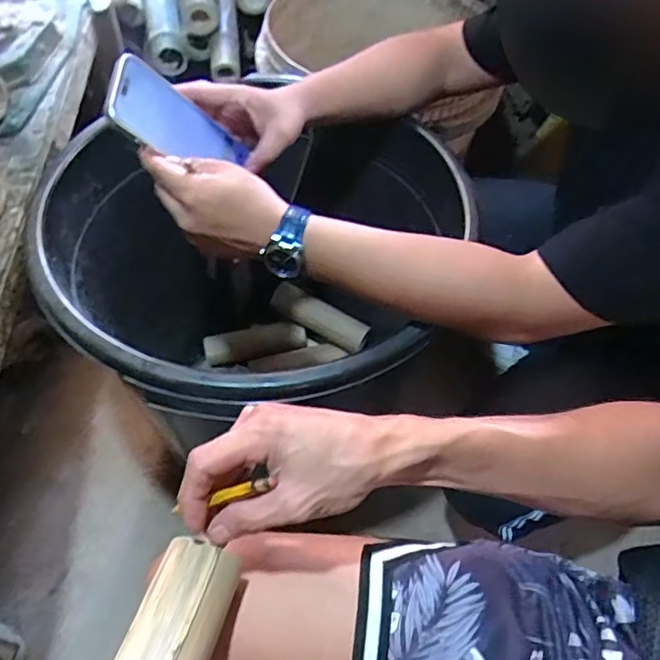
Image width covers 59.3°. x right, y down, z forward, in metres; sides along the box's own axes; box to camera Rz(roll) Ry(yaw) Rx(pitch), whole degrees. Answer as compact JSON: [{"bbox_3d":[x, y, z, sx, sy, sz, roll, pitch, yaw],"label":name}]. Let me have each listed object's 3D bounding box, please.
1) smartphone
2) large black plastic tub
[{"bbox_3d":[-0.144,-0.196,0.565,0.010,0.155,0.077,-10,71,34],"label":"smartphone"},{"bbox_3d":[-0.079,-0.031,0.825,0.497,0.459,0.520,0,54,0],"label":"large black plastic tub"}]

